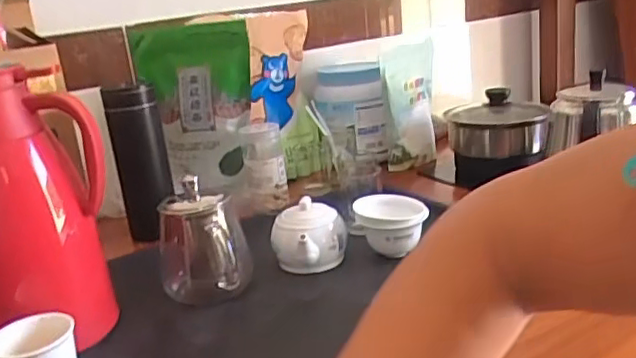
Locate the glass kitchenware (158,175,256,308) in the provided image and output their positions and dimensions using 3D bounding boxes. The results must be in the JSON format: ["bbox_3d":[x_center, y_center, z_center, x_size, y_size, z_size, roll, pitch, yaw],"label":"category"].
[{"bbox_3d":[-0.114,0.061,0.616,0.088,0.106,0.101,-11,17,-13],"label":"glass kitchenware"}]

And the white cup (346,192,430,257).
[{"bbox_3d":[0.074,0.051,0.652,0.077,0.051,0.077,-6,17,2],"label":"white cup"}]

